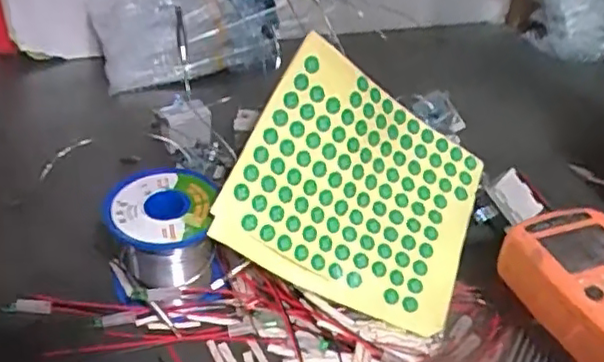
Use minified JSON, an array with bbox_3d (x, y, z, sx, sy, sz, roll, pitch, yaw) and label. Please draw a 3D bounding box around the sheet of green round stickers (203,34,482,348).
[{"bbox_3d":[0.037,0.006,0.381,0.152,0.024,0.134,33,71,-18],"label":"sheet of green round stickers"}]

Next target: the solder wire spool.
[{"bbox_3d":[-0.081,0.034,0.375,0.062,0.064,0.064,-11,41,-19],"label":"solder wire spool"}]

